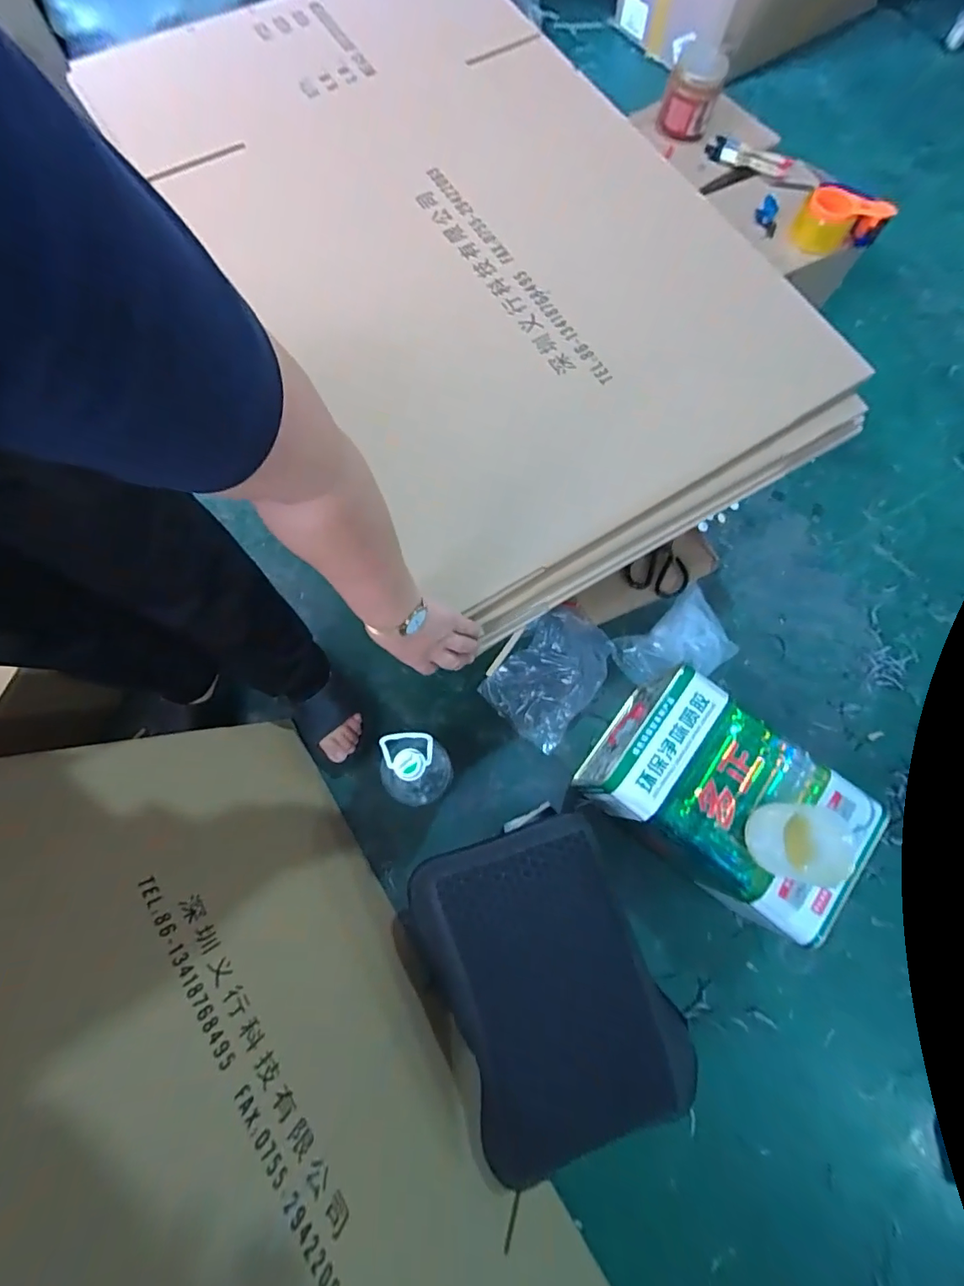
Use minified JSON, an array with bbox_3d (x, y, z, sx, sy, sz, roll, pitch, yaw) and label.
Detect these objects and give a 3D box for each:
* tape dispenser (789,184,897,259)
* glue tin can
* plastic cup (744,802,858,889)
[{"bbox_3d":[0.657,-0.775,0.929,0.147,0.079,0.081,36,77,8],"label":"tape dispenser"},{"bbox_3d":[0.372,0.242,0.822,0.345,0.249,0.245,36,77,8],"label":"glue tin can"},{"bbox_3d":[0.399,0.255,0.643,0.080,0.099,0.092,-10,75,-5],"label":"plastic cup"}]

